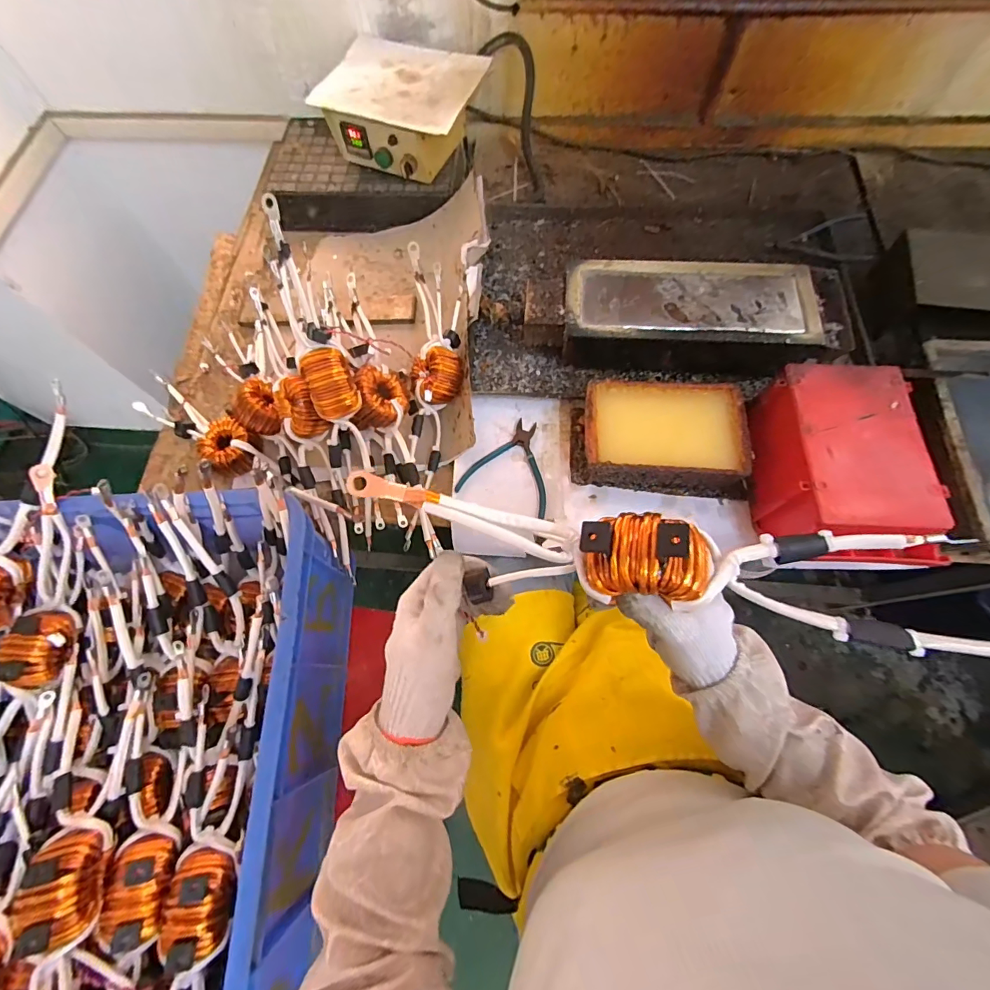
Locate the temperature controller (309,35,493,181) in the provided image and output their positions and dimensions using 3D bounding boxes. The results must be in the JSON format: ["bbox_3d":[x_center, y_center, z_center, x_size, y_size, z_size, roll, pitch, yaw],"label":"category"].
[{"bbox_3d":[-0.156,-0.668,0.769,0.249,0.093,0.195,17,70,8],"label":"temperature controller"}]

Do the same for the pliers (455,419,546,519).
[{"bbox_3d":[0.030,-0.046,0.626,0.128,0.009,0.133,20,71,10],"label":"pliers"}]

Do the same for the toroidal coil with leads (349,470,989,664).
[{"bbox_3d":[0.131,0.040,0.294,0.459,0.079,0.073,11,70,9],"label":"toroidal coil with leads"}]

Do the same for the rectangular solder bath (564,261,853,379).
[{"bbox_3d":[0.297,-0.254,0.649,0.390,0.096,0.168,1,69,2],"label":"rectangular solder bath"}]

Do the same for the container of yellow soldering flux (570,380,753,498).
[{"bbox_3d":[0.224,-0.078,0.600,0.230,0.065,0.137,5,69,4],"label":"container of yellow soldering flux"}]

